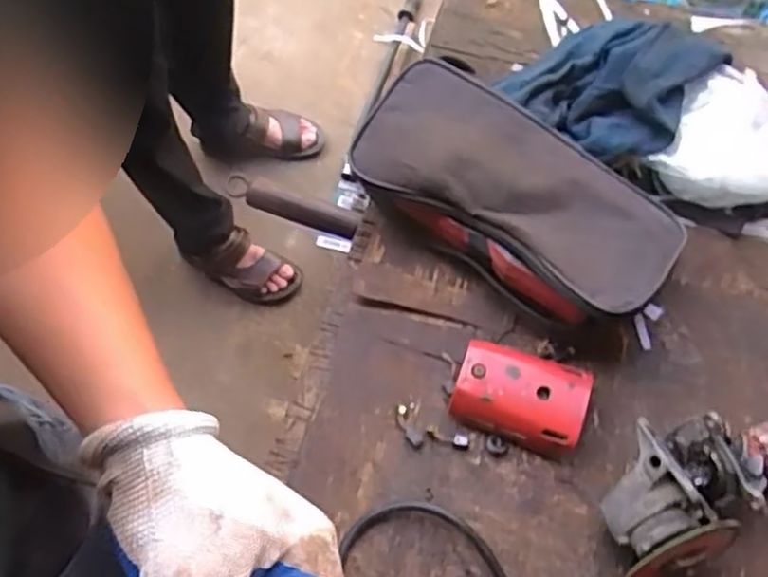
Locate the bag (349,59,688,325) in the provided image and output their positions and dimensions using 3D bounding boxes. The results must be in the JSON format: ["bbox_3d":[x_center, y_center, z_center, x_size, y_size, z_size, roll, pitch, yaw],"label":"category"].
[{"bbox_3d":[0.090,-0.065,0.515,0.233,0.069,0.118,32,72,14],"label":"bag"}]

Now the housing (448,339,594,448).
[{"bbox_3d":[0.092,0.071,0.478,0.084,0.028,0.057,18,69,9],"label":"housing"}]

